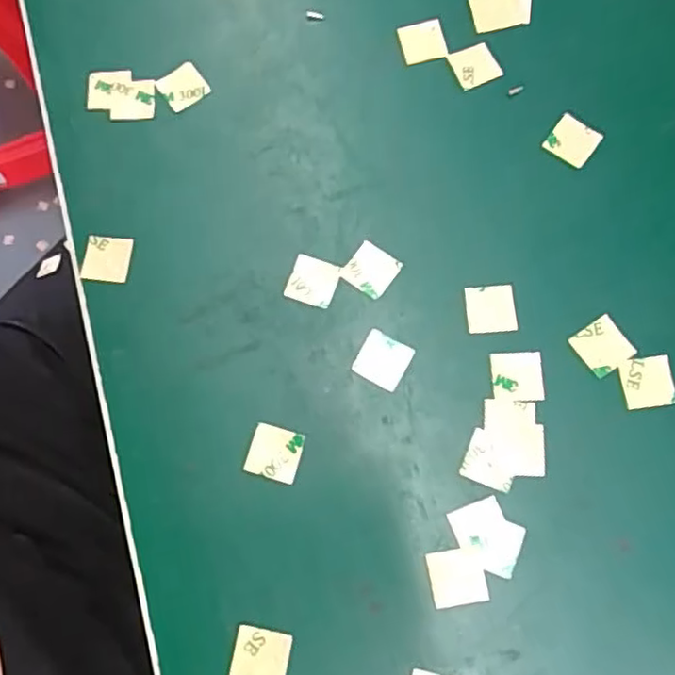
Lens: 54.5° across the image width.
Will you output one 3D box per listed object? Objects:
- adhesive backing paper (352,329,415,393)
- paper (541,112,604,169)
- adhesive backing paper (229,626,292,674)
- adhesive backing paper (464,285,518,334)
[{"bbox_3d":[0.014,0.007,0.207,0.015,0.004,0.015,29,77,8],"label":"adhesive backing paper"},{"bbox_3d":[0.080,-0.067,0.224,0.015,0.004,0.016,36,81,4],"label":"paper"},{"bbox_3d":[-0.022,0.091,0.186,0.016,0.004,0.015,10,76,4],"label":"adhesive backing paper"},{"bbox_3d":[0.049,-0.009,0.211,0.016,0.004,0.015,-4,77,-3],"label":"adhesive backing paper"}]

